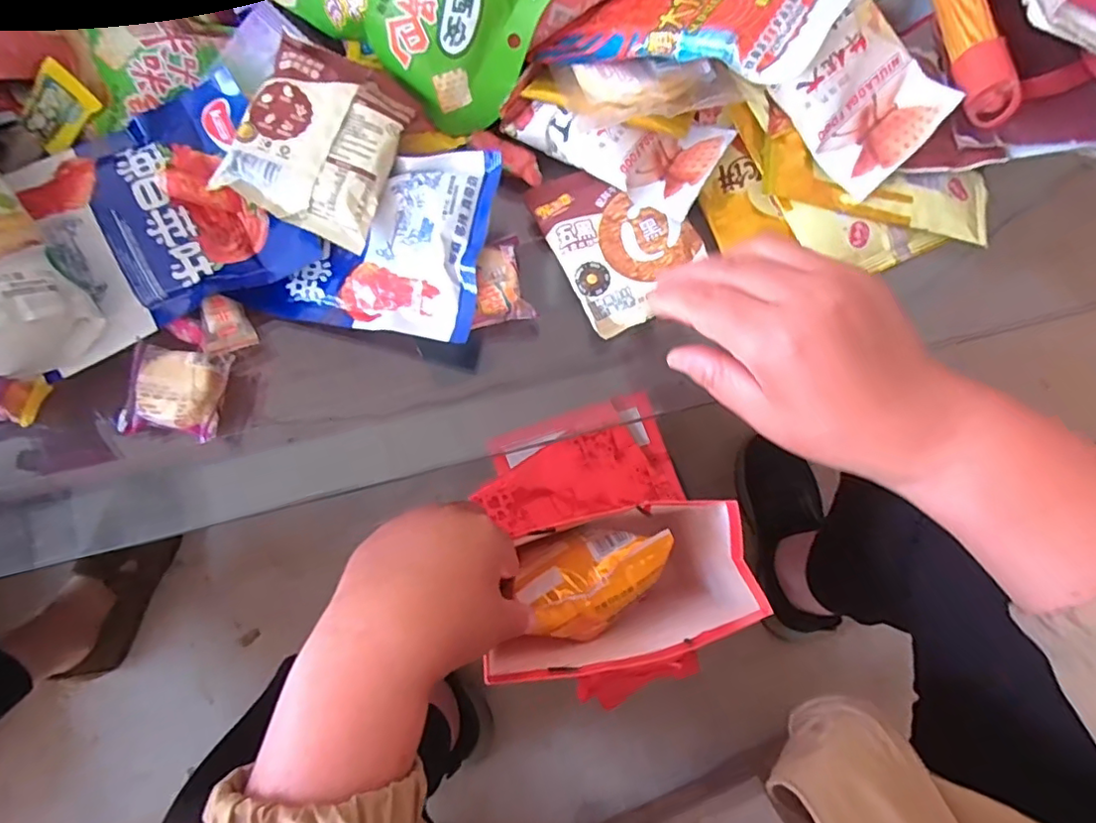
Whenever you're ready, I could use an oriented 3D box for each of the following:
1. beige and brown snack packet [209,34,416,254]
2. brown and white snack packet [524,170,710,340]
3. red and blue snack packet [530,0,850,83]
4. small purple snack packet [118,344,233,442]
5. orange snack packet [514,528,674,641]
[{"bbox_3d":[-0.126,-0.153,0.330,0.079,0.023,0.102,20,77,3],"label":"beige and brown snack packet"},{"bbox_3d":[0.044,-0.108,0.361,0.079,0.016,0.104,-26,79,-7],"label":"brown and white snack packet"},{"bbox_3d":[0.080,-0.230,0.347,0.166,0.020,0.085,16,76,24],"label":"red and blue snack packet"},{"bbox_3d":[-0.210,-0.011,0.330,0.050,0.014,0.049,7,77,0],"label":"small purple snack packet"},{"bbox_3d":[0.039,0.128,0.455,0.113,0.046,0.073,-28,79,-7],"label":"orange snack packet"}]

